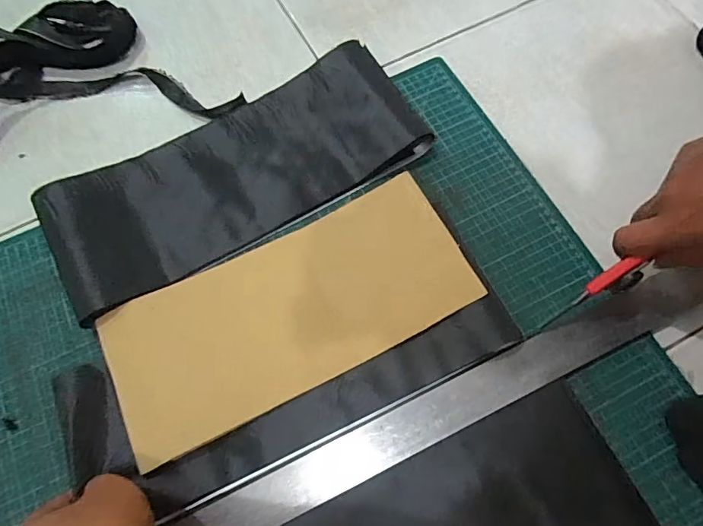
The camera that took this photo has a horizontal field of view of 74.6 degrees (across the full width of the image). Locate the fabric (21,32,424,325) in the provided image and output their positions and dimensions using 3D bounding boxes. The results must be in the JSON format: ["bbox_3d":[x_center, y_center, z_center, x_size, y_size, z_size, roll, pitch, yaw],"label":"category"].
[{"bbox_3d":[-0.110,-0.095,0.463,0.371,0.028,0.142,-29,71,-10],"label":"fabric"}]

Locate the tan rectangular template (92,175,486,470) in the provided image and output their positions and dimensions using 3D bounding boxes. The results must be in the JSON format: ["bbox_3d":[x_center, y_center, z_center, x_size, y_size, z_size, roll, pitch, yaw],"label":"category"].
[{"bbox_3d":[-0.056,0.039,0.414,0.312,0.026,0.140,-25,70,-9],"label":"tan rectangular template"}]

